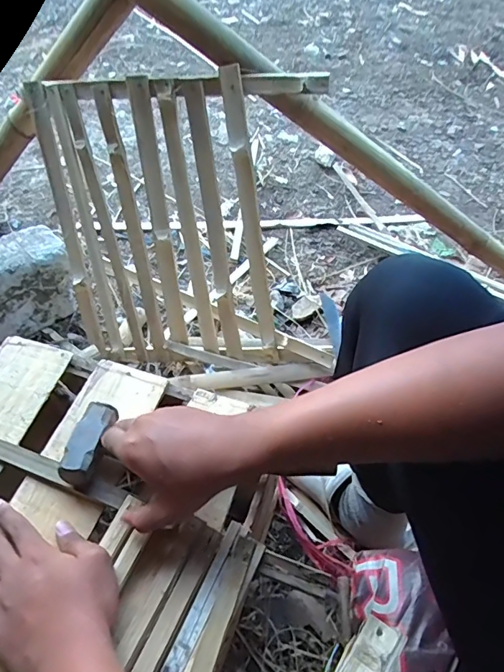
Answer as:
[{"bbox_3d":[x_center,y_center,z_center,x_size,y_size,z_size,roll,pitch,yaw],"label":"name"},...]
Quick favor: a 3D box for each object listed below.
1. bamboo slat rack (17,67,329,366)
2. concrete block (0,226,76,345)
[{"bbox_3d":[-0.135,-0.171,0.788,0.450,0.505,0.044,7,34,10],"label":"bamboo slat rack"},{"bbox_3d":[-0.458,-0.097,0.898,0.210,0.214,0.097,-35,64,-20],"label":"concrete block"}]

